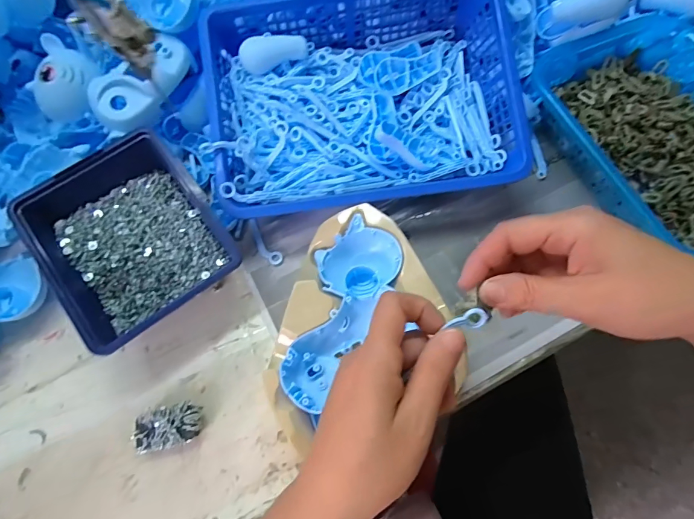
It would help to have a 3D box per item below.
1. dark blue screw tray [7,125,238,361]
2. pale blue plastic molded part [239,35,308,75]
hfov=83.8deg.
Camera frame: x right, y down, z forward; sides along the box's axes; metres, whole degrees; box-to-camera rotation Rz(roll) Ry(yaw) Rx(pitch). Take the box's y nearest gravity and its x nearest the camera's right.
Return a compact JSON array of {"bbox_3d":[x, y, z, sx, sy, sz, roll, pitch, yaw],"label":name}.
[{"bbox_3d":[-0.193,-0.015,0.360,0.139,0.071,0.161,-36,71,-11],"label":"dark blue screw tray"},{"bbox_3d":[-0.074,-0.211,0.391,0.066,0.021,0.024,-20,71,-5],"label":"pale blue plastic molded part"}]

